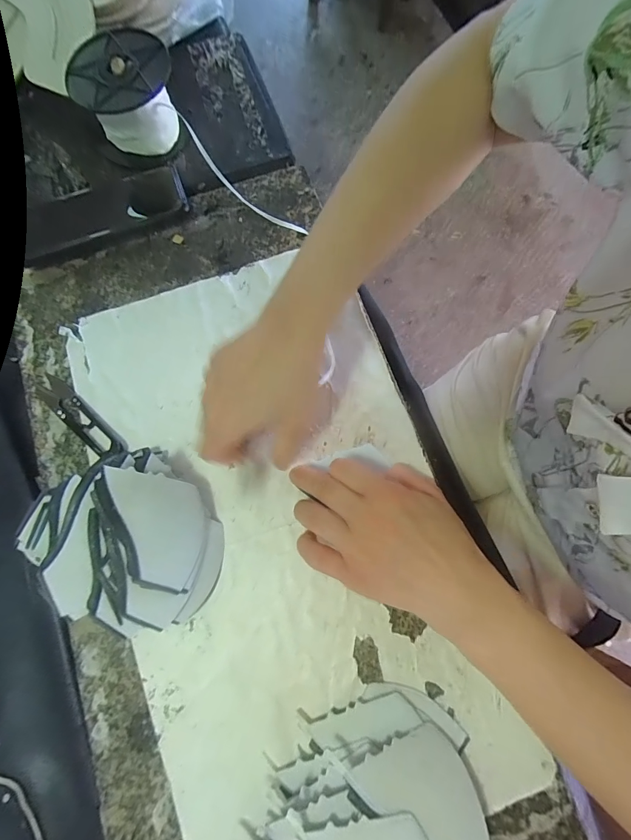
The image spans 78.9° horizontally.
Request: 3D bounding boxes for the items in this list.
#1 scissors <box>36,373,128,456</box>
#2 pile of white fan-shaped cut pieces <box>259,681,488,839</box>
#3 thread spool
[{"bbox_3d":[-0.198,-0.003,0.320,0.100,0.008,0.021,41,80,8],"label":"scissors"},{"bbox_3d":[0.033,0.256,0.243,0.141,0.037,0.131,0,77,0],"label":"pile of white fan-shaped cut pieces"},{"bbox_3d":[-0.179,-0.312,0.373,0.085,0.064,0.096,-15,77,-4],"label":"thread spool"}]

